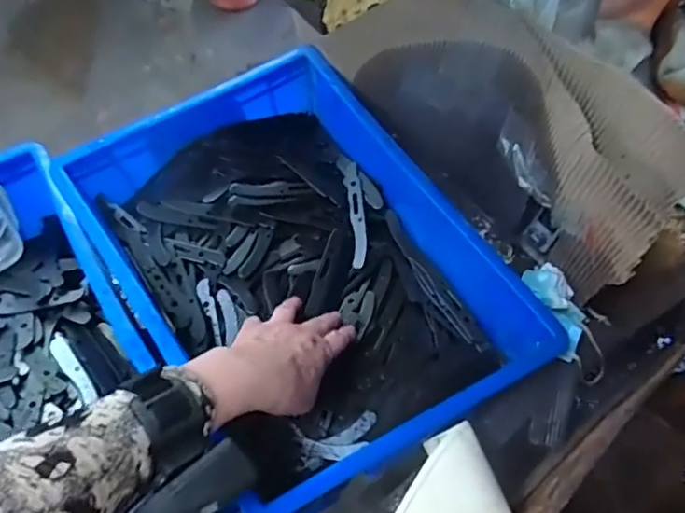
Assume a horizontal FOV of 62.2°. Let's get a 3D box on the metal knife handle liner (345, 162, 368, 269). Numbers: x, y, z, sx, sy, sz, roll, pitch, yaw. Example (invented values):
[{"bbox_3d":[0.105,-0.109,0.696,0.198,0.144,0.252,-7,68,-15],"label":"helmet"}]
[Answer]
[{"bbox_3d":[0.016,-0.049,0.620,0.017,0.004,0.126,-2,66,-4],"label":"metal knife handle liner"}]

